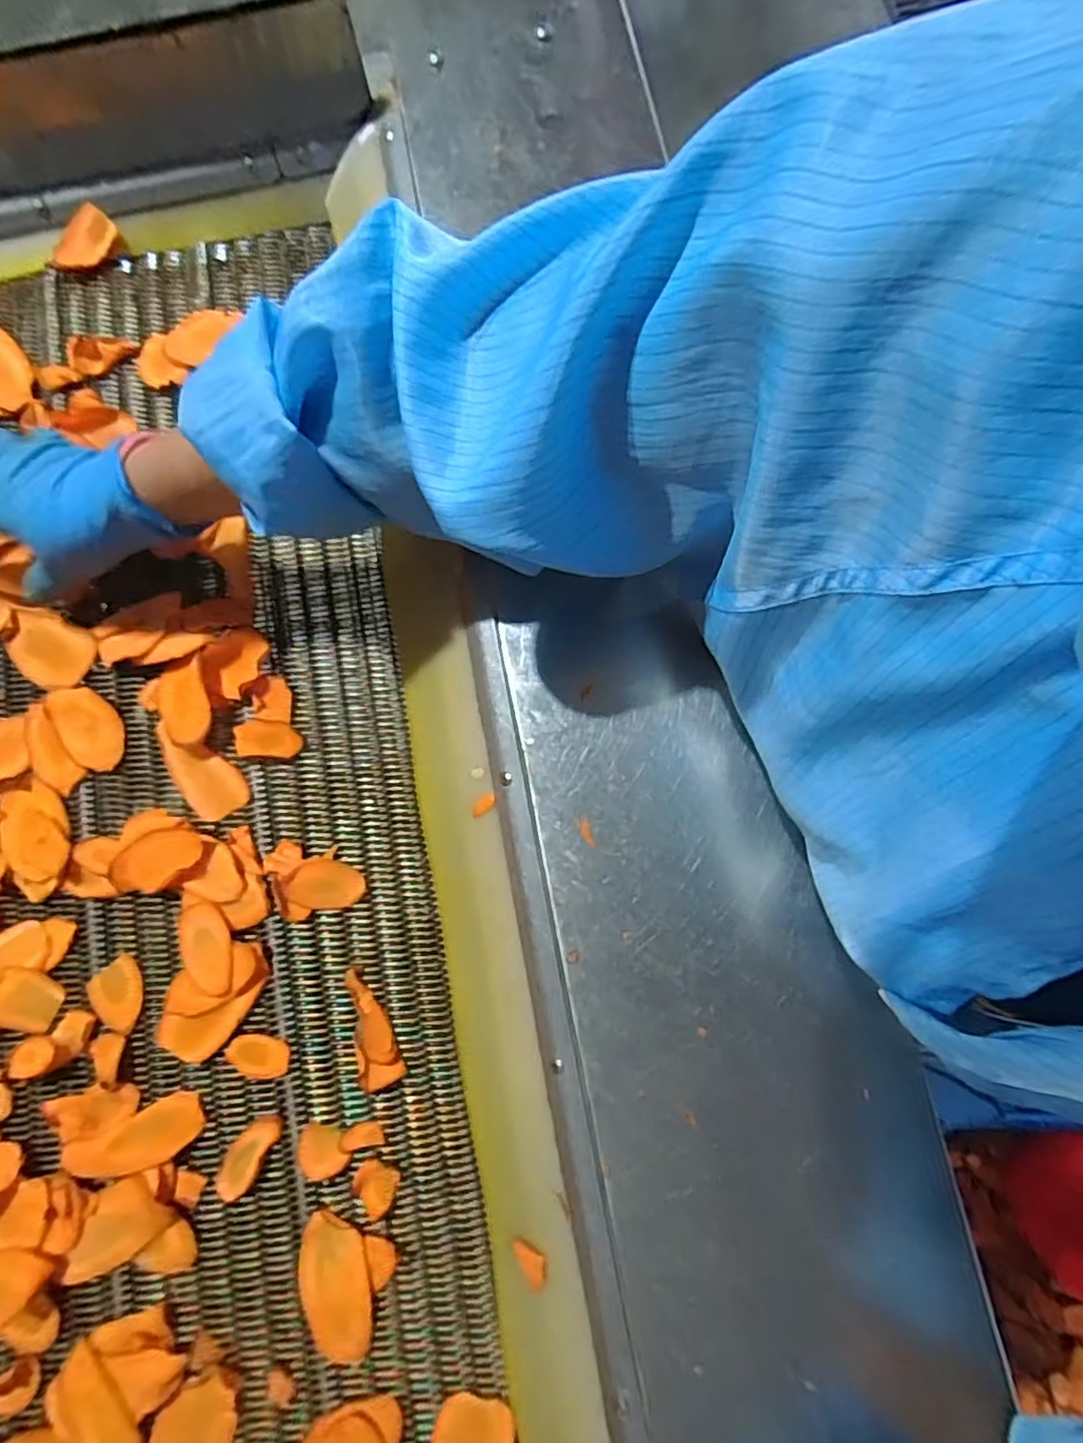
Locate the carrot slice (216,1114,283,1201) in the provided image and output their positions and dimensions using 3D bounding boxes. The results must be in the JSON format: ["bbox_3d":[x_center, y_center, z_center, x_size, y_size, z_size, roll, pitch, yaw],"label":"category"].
[{"bbox_3d":[-0.180,0.264,0.381,0.022,0.004,0.051,27,81,6],"label":"carrot slice"}]

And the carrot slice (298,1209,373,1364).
[{"bbox_3d":[-0.122,0.331,0.368,0.041,0.004,0.076,-14,79,-2],"label":"carrot slice"}]

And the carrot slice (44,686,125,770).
[{"bbox_3d":[-0.305,0.003,0.421,0.038,0.010,0.060,-37,81,-6],"label":"carrot slice"}]

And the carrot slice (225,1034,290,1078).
[{"bbox_3d":[-0.177,0.209,0.391,0.038,0.004,0.023,9,79,2],"label":"carrot slice"}]

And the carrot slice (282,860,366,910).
[{"bbox_3d":[-0.140,0.106,0.407,0.049,0.007,0.031,4,82,-13],"label":"carrot slice"}]

